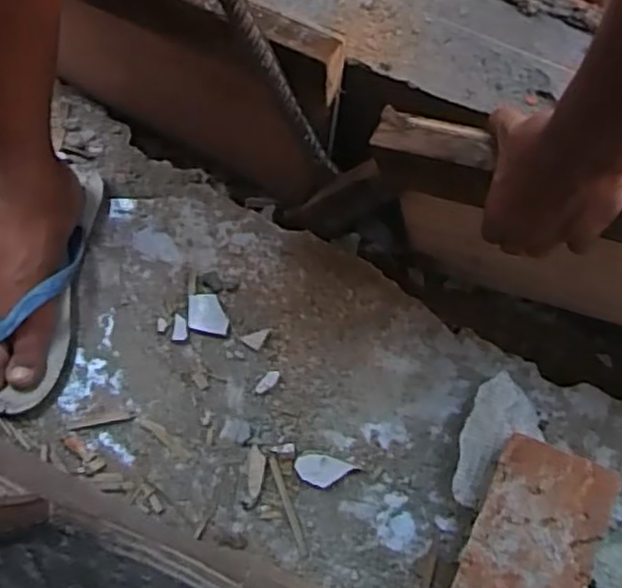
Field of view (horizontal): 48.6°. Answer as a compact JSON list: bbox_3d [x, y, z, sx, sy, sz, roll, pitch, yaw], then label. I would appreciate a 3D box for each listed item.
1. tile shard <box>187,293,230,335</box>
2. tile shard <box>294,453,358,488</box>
[{"bbox_3d":[-0.101,0.019,0.676,0.038,0.005,0.041,-3,66,-3],"label":"tile shard"},{"bbox_3d":[0.010,0.159,0.620,0.050,0.006,0.027,17,67,6],"label":"tile shard"}]

